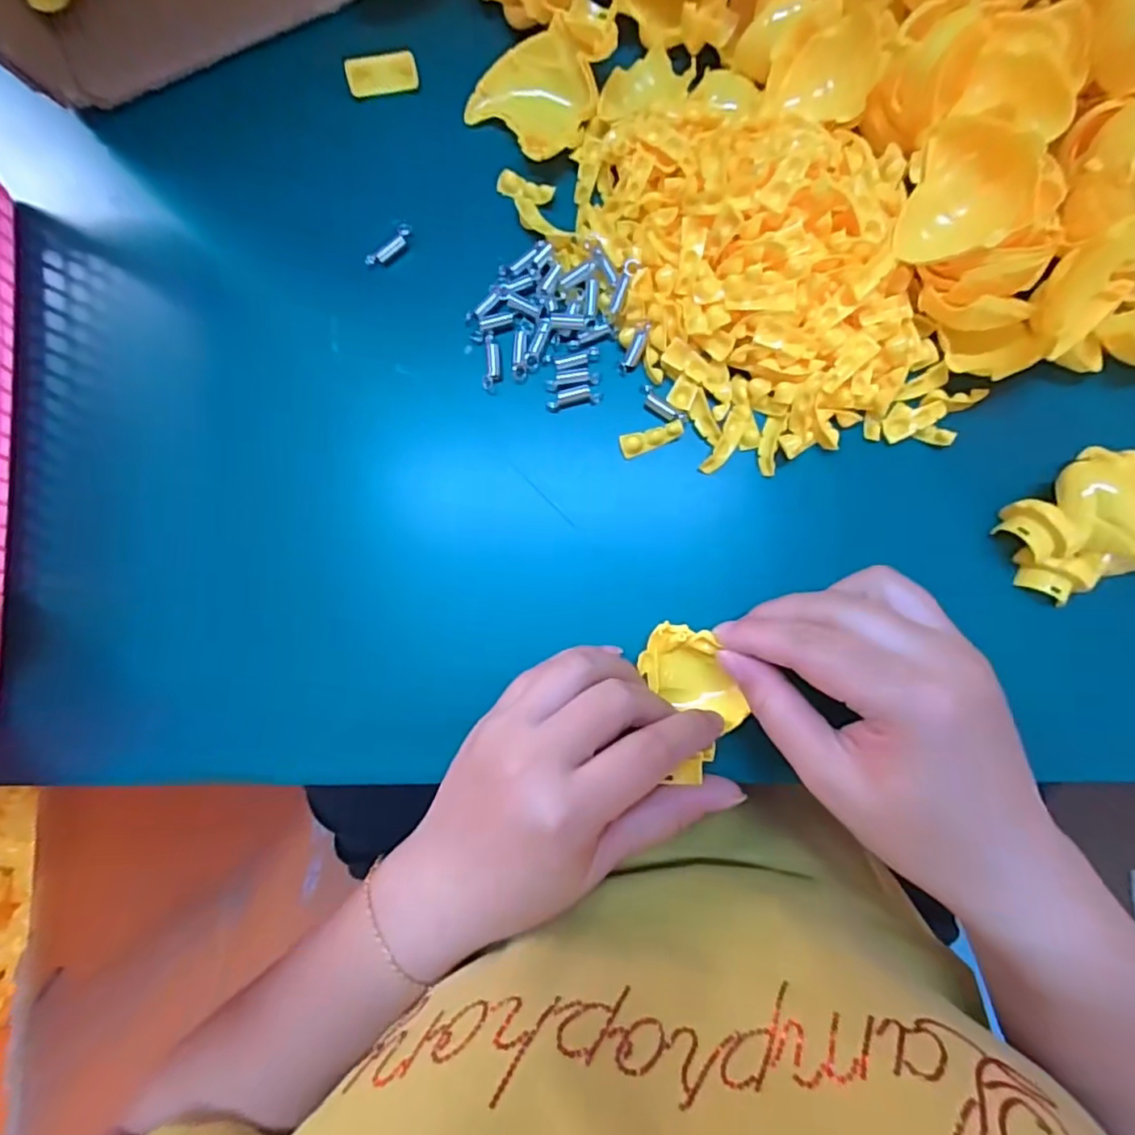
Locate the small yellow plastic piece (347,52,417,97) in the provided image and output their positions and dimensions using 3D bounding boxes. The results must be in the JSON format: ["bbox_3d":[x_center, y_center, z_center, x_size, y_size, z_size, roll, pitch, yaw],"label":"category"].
[{"bbox_3d":[-0.091,-0.244,0.292,0.034,0.012,0.011,-8,87,1],"label":"small yellow plastic piece"}]

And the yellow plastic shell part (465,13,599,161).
[{"bbox_3d":[-0.014,-0.226,0.281,0.056,0.021,0.050,43,89,3],"label":"yellow plastic shell part"}]

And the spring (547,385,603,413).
[{"bbox_3d":[0.003,-0.082,0.283,0.027,0.006,0.009,-13,87,1],"label":"spring"}]

